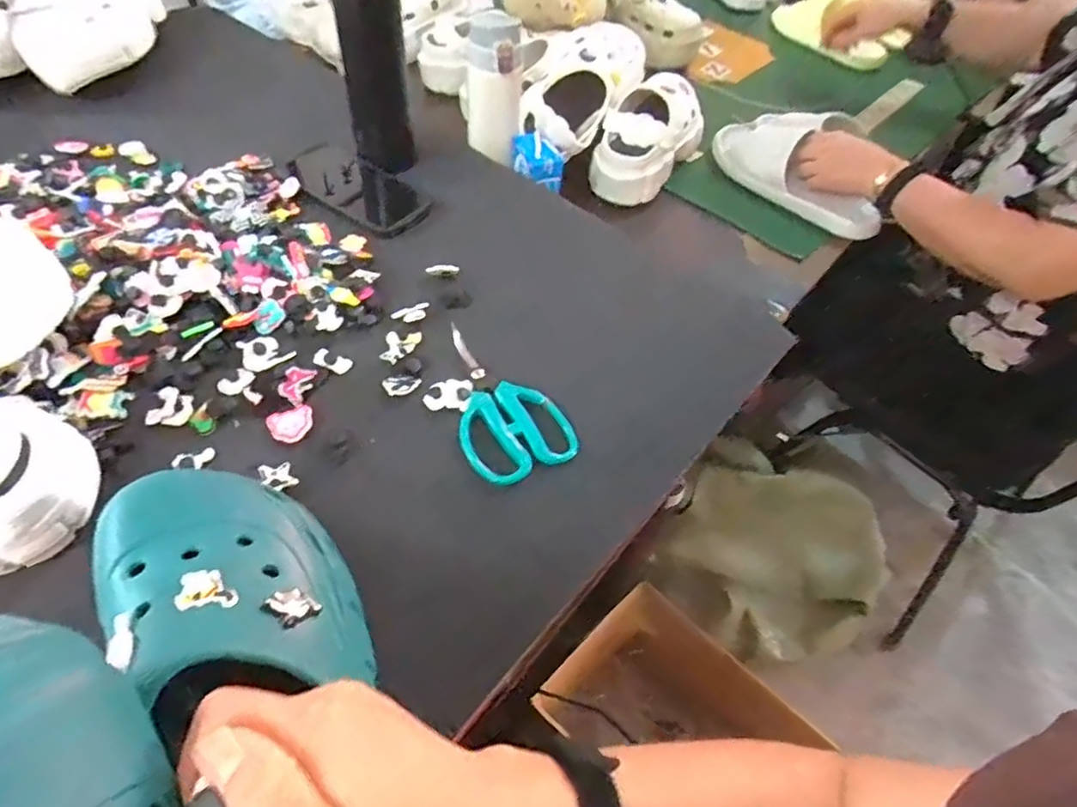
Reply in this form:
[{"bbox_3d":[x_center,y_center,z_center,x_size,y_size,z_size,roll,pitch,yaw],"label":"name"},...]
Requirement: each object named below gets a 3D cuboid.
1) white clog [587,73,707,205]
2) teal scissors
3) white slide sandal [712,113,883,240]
[{"bbox_3d":[0.166,-0.393,0.894,0.108,0.110,0.230,27,54,15],"label":"white clog"},{"bbox_3d":[-0.030,-0.005,0.489,0.084,0.011,0.146,-15,55,-17],"label":"teal scissors"},{"bbox_3d":[0.369,-0.352,0.885,0.132,0.099,0.263,-16,55,-18],"label":"white slide sandal"}]

